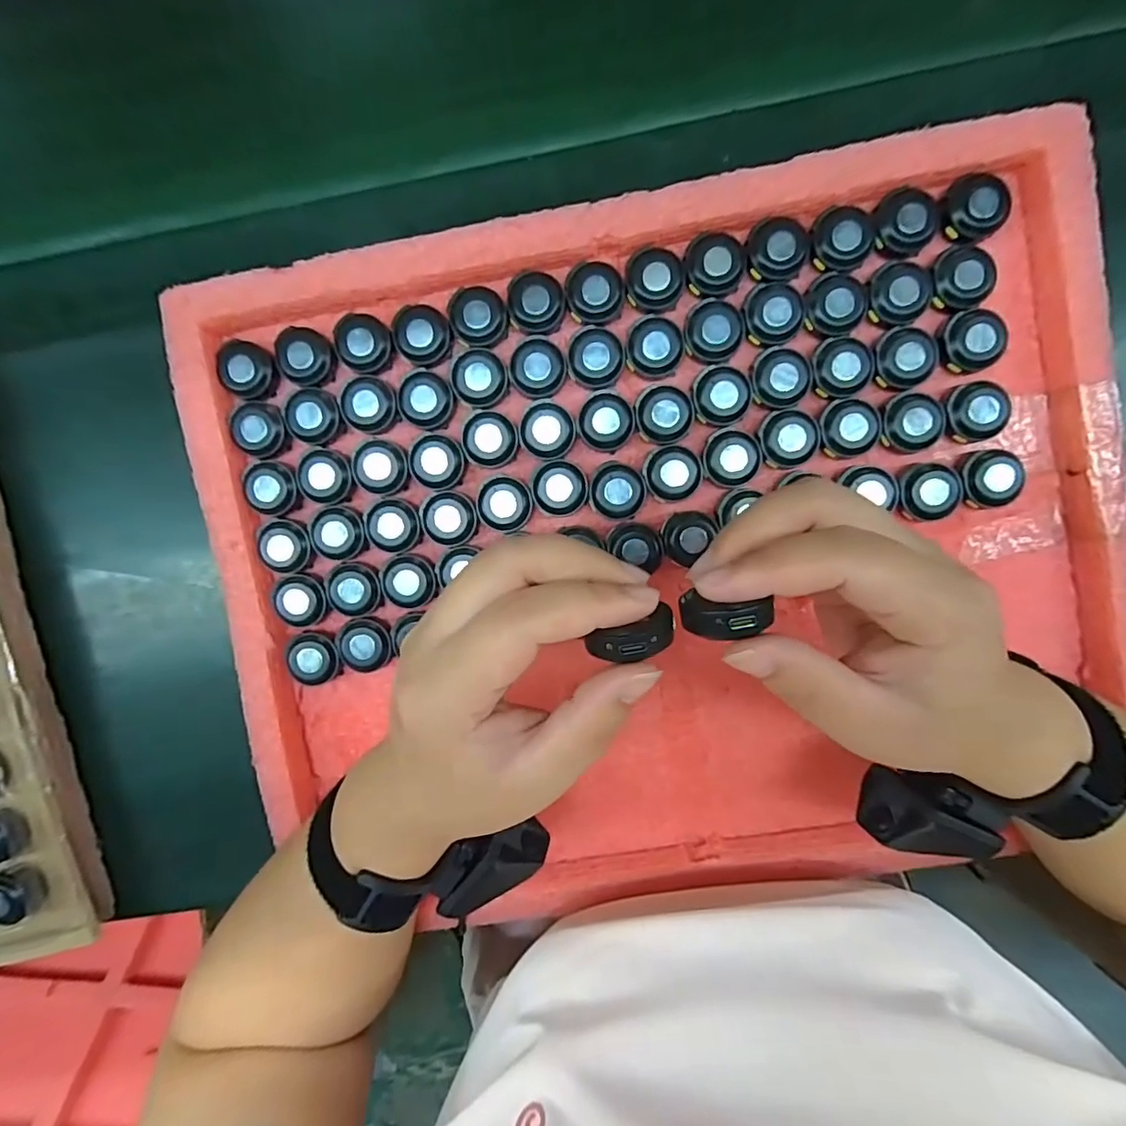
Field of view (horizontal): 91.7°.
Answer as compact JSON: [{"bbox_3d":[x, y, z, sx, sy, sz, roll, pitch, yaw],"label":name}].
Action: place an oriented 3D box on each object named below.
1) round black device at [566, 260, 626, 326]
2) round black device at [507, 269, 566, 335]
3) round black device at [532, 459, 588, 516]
[{"bbox_3d":[0.017,-0.138,0.278,0.029,0.009,0.032,8,96,0],"label":"round black device"},{"bbox_3d":[-0.014,-0.133,0.279,0.029,0.008,0.030,0,96,1],"label":"round black device"},{"bbox_3d":[-0.001,-0.040,0.290,0.029,0.012,0.028,0,96,1],"label":"round black device"}]

